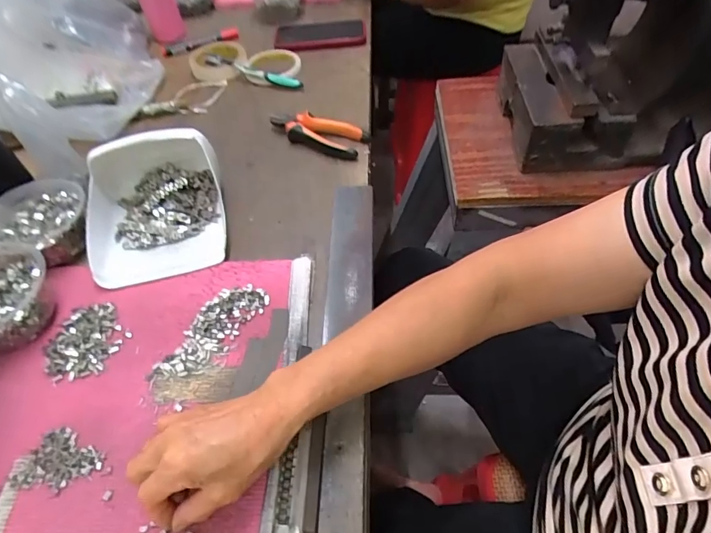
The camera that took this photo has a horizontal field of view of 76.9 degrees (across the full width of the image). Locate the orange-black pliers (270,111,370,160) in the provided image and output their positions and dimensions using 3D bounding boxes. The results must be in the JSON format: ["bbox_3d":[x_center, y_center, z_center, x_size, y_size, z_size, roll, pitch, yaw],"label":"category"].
[{"bbox_3d":[-0.057,-0.192,0.647,0.147,0.030,0.053,19,57,19],"label":"orange-black pliers"}]

